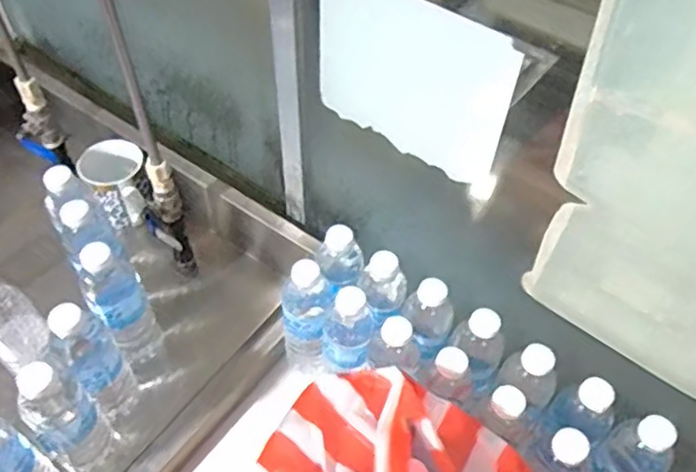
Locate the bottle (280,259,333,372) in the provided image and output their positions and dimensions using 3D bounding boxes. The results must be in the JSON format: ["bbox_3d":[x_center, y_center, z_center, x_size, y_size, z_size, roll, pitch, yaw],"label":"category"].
[{"bbox_3d":[-0.044,0.106,0.774,0.056,0.193,0.054,1,51,-1],"label":"bottle"}]

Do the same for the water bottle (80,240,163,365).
[{"bbox_3d":[-0.257,0.089,0.737,0.059,0.211,0.056,-24,55,-20],"label":"water bottle"}]

